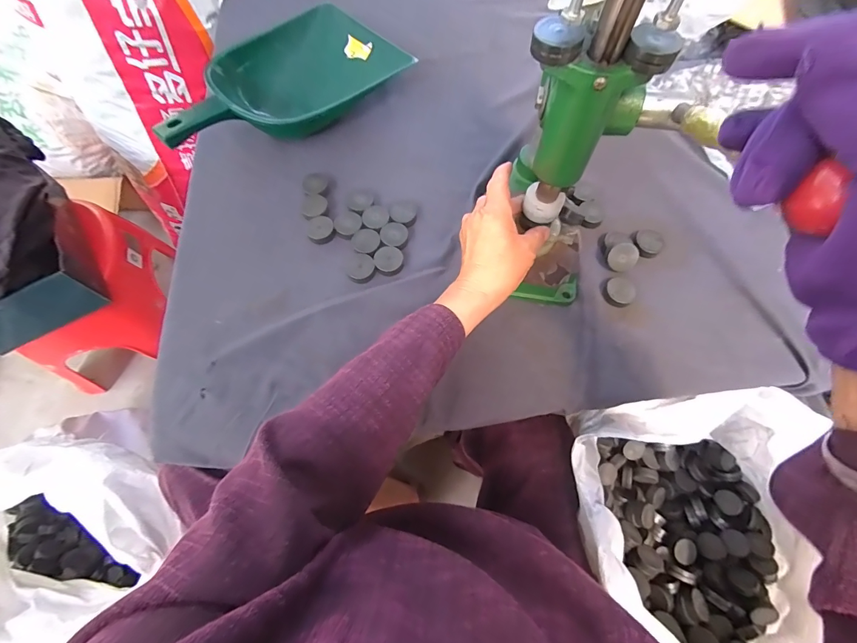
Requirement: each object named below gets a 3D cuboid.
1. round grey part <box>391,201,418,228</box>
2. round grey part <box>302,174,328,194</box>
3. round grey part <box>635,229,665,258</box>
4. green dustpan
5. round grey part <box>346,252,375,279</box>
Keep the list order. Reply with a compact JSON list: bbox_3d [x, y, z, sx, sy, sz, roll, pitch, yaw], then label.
[{"bbox_3d":[-0.030,-0.131,0.467,0.032,0.011,0.035,0,67,-1],"label":"round grey part"},{"bbox_3d":[-0.143,-0.173,0.478,0.030,0.011,0.025,-26,69,-12],"label":"round grey part"},{"bbox_3d":[0.263,-0.093,0.454,0.032,0.008,0.036,27,69,10],"label":"round grey part"},{"bbox_3d":[-0.184,-0.301,0.504,0.165,0.079,0.332,39,72,15],"label":"green dustpan"},{"bbox_3d":[-0.080,-0.064,0.437,0.031,0.010,0.034,0,67,-1],"label":"round grey part"}]

